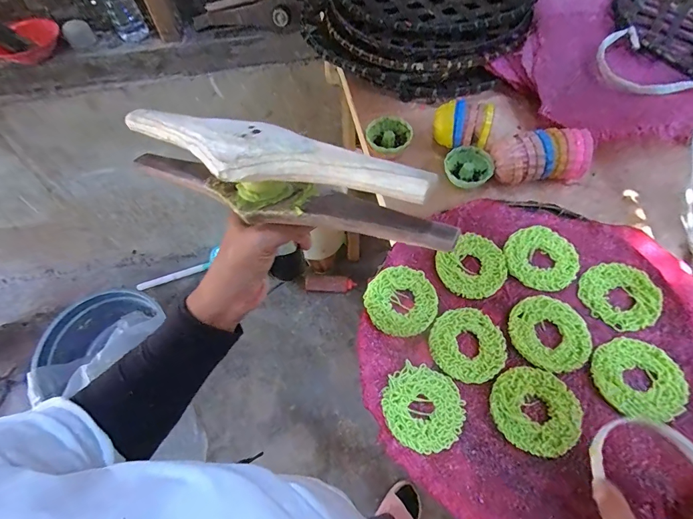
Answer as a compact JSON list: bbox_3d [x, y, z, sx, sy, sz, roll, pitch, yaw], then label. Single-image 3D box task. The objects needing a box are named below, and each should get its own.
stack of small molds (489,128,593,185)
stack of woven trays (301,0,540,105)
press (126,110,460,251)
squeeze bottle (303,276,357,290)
[{"bbox_3d":[0.244,-0.127,0.475,0.111,0.056,0.051,-4,61,0],"label":"stack of small molds"},{"bbox_3d":[0.130,-0.450,0.650,0.360,0.066,0.425,20,63,13],"label":"stack of woven trays"},{"bbox_3d":[-0.061,-0.069,0.284,0.290,0.061,0.052,18,63,19],"label":"press"},{"bbox_3d":[-0.062,0.098,1.451,0.190,0.057,0.042,2,61,3],"label":"squeeze bottle"}]

